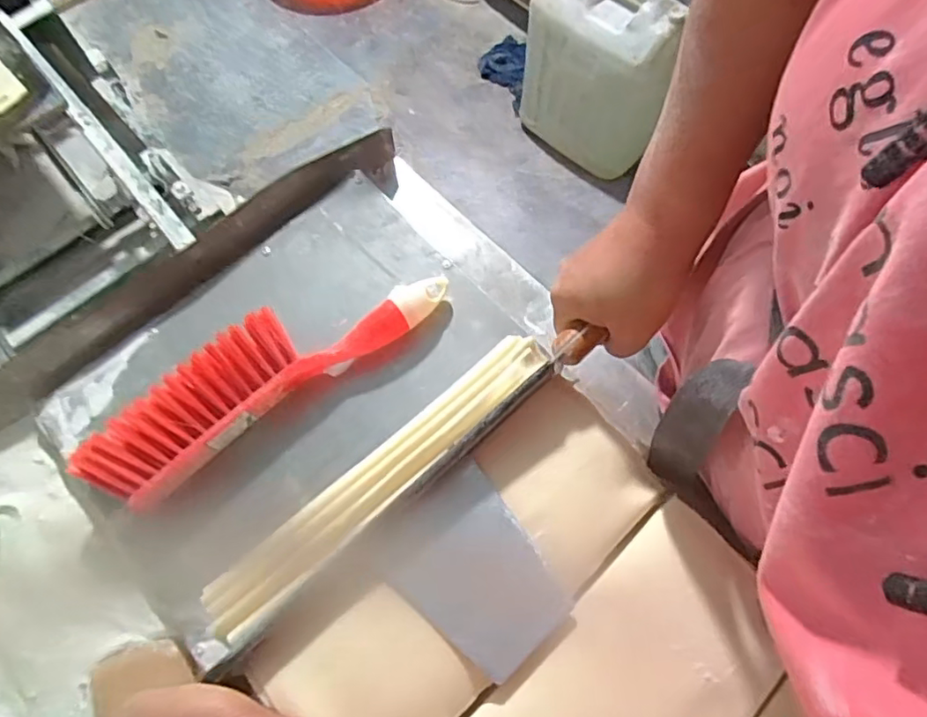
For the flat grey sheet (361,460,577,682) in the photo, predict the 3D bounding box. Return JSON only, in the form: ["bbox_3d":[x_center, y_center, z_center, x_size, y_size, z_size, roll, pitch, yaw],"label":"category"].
[{"bbox_3d":[0.003,0.122,0.343,0.079,0.006,0.108,-34,75,-14],"label":"flat grey sheet"}]

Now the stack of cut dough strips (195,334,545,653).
[{"bbox_3d":[-0.047,0.069,0.371,0.251,0.021,0.038,-41,73,-15],"label":"stack of cut dough strips"}]

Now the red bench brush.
[{"bbox_3d":[-0.154,0.004,0.474,0.310,0.036,0.080,-36,71,-13],"label":"red bench brush"}]

